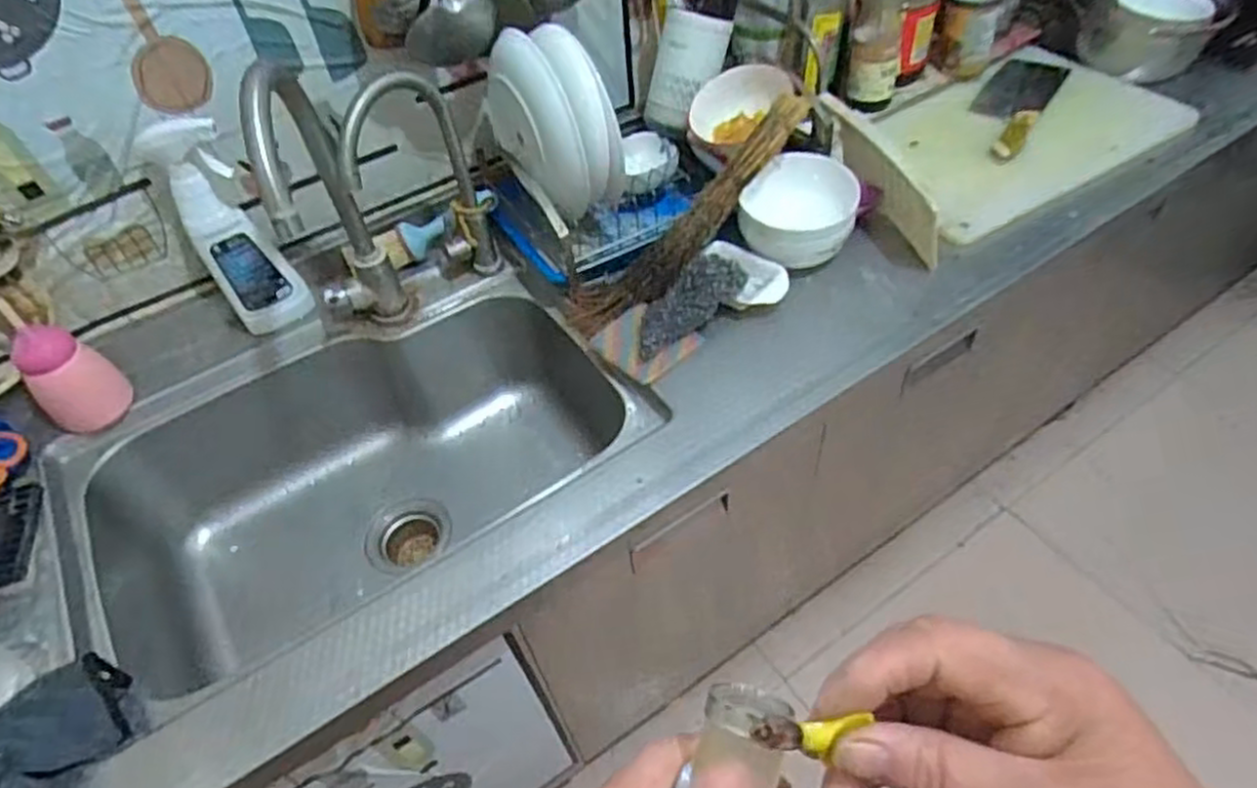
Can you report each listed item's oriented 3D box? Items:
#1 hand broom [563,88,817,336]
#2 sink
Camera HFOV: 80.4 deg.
[{"bbox_3d":[0.078,-0.200,0.877,0.366,0.053,0.079,-45,55,6],"label":"hand broom"},{"bbox_3d":[-0.316,0.099,0.908,0.573,0.218,0.447,-30,54,-18],"label":"sink"}]

